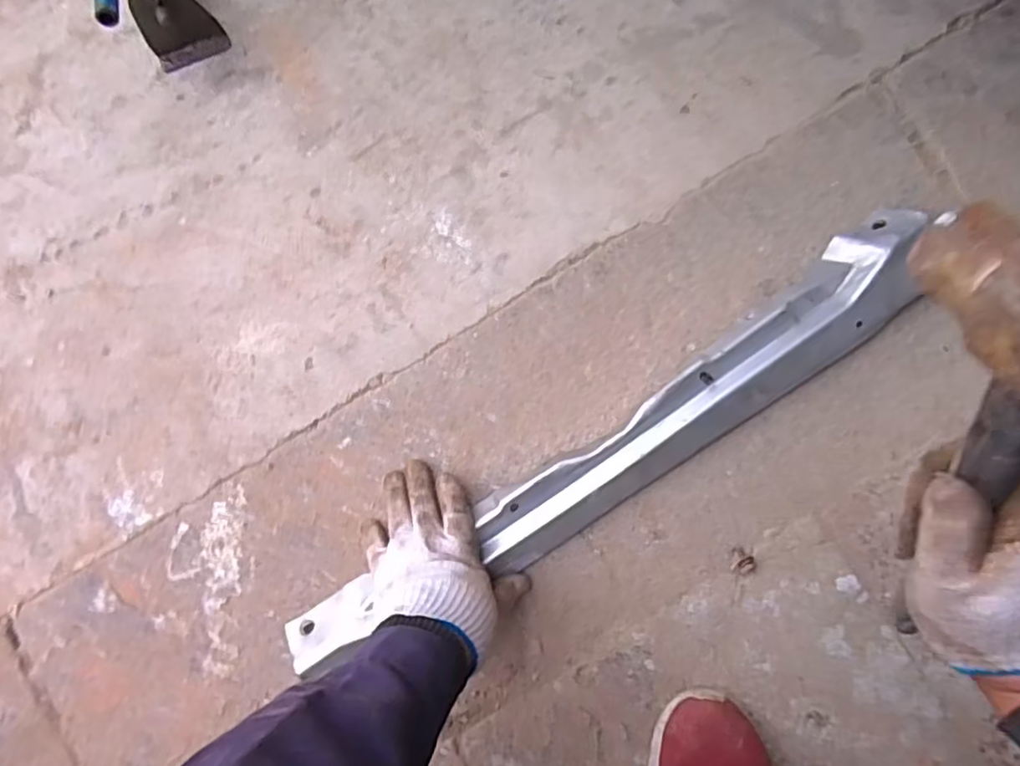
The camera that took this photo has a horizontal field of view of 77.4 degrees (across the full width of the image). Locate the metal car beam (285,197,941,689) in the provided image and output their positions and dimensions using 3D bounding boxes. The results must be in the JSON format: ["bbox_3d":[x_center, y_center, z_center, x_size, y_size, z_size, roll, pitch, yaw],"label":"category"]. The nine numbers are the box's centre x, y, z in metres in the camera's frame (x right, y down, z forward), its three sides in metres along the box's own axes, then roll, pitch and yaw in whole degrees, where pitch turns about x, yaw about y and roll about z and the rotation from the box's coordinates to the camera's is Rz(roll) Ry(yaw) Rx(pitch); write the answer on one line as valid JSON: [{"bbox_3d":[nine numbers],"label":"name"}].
[{"bbox_3d":[0.089,0.072,0.587,0.662,0.043,0.089,-33,84,-1],"label":"metal car beam"}]

